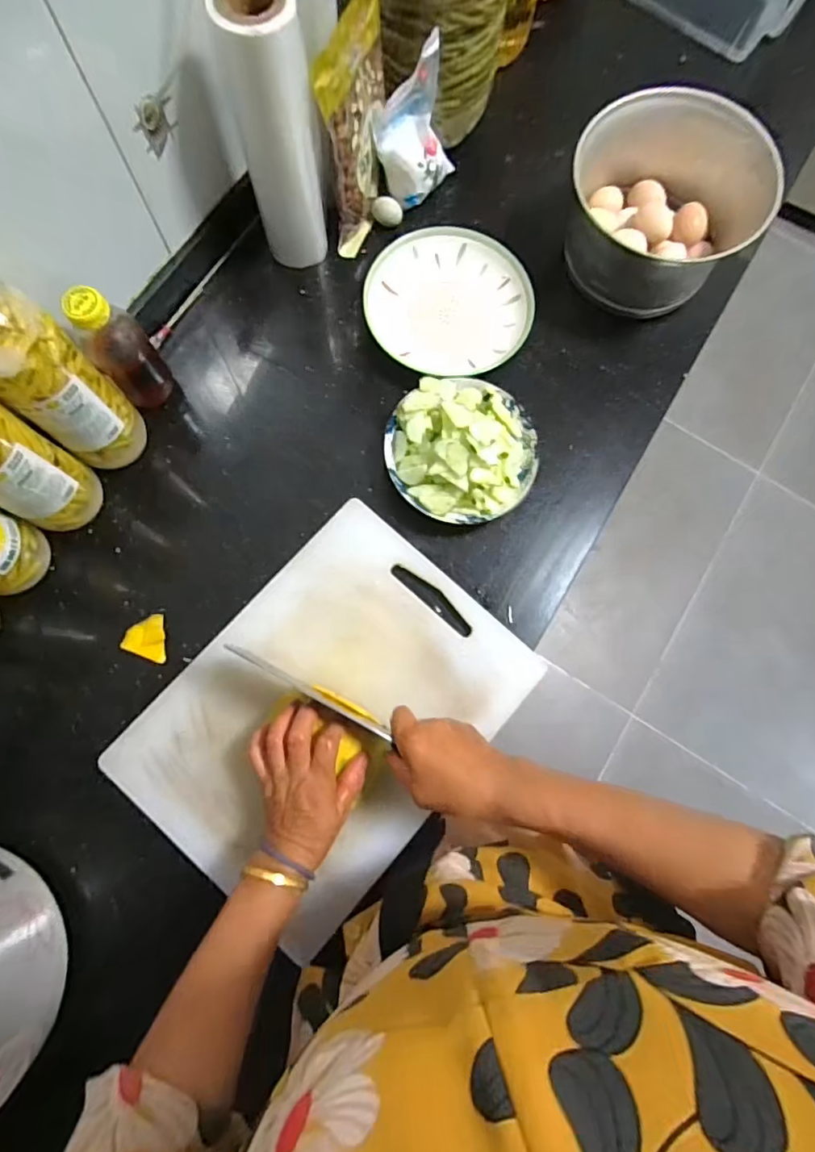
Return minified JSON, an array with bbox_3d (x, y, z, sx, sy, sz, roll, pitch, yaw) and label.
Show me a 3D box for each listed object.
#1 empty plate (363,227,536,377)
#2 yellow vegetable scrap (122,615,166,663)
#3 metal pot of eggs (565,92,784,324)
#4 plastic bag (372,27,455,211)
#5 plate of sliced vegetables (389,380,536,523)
[{"bbox_3d":[0.049,-0.333,0.652,0.194,0.042,0.190,0,79,-1],"label":"empty plate"},{"bbox_3d":[-0.275,0.065,0.568,0.047,0.011,0.046,23,79,3],"label":"yellow vegetable scrap"},{"bbox_3d":[0.293,-0.433,0.613,0.206,0.123,0.182,37,81,6],"label":"metal pot of eggs"},{"bbox_3d":[0.013,-0.522,0.620,0.093,0.122,0.058,-43,83,-8],"label":"plastic bag"},{"bbox_3d":[0.062,-0.144,0.591,0.167,0.076,0.161,0,79,-1],"label":"plate of sliced vegetables"}]

